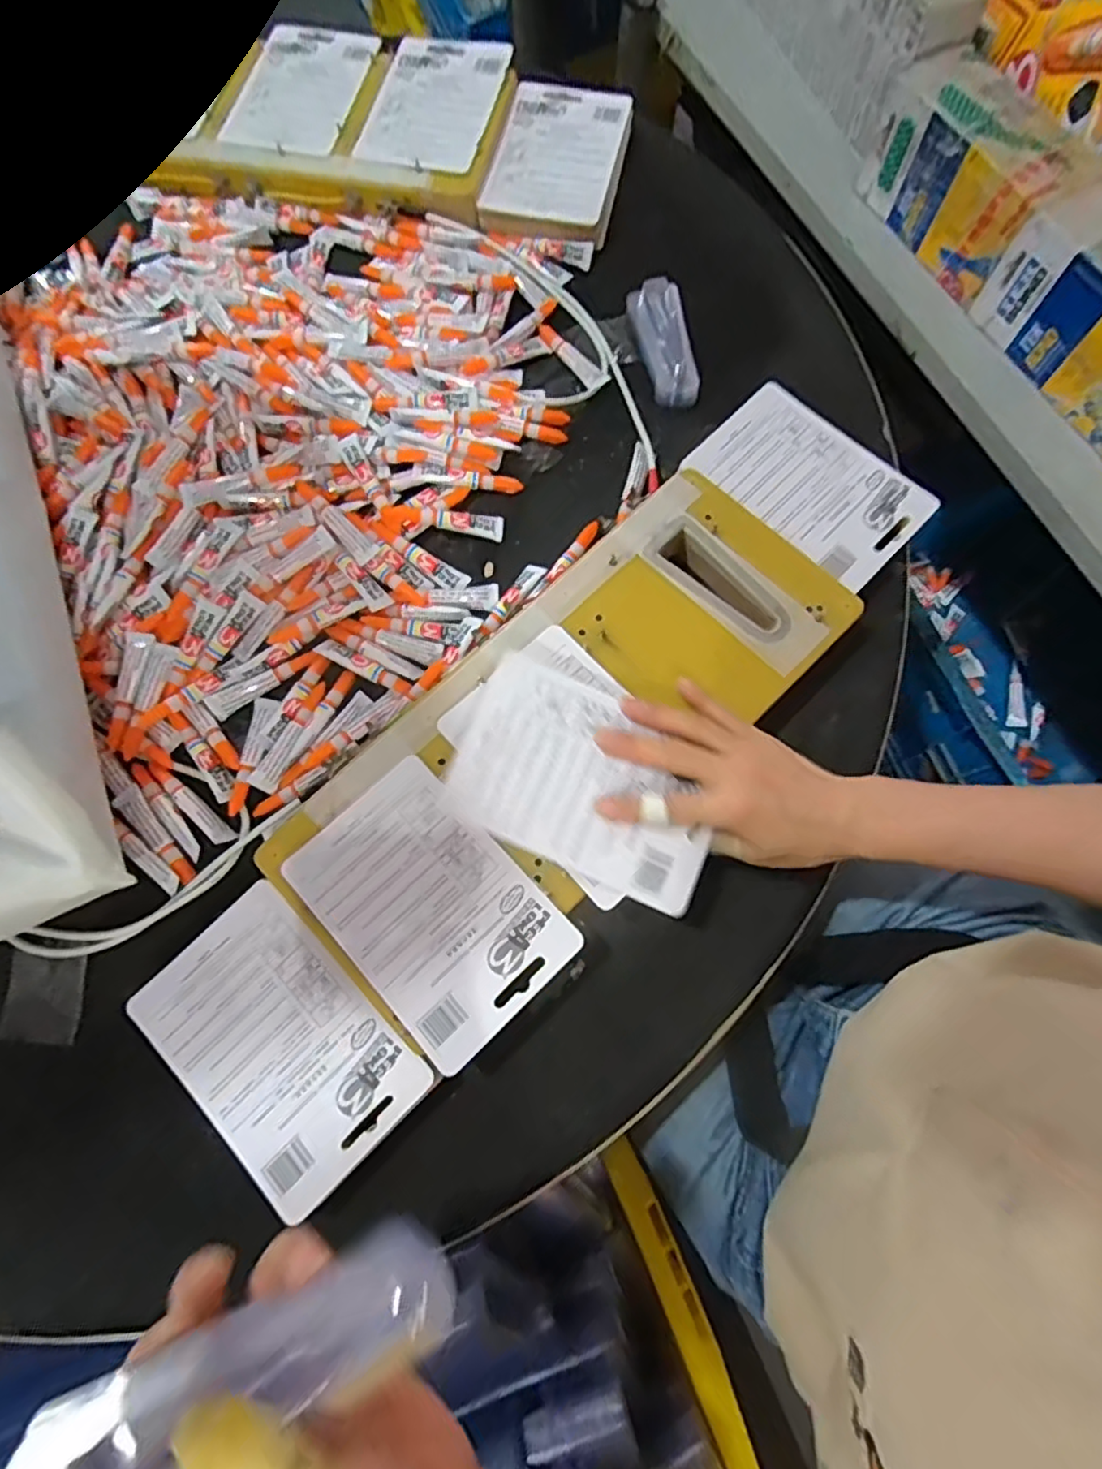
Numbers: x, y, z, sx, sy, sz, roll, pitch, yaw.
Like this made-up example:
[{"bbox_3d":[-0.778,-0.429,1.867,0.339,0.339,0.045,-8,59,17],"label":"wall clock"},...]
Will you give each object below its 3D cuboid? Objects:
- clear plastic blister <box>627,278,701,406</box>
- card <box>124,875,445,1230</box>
[{"bbox_3d":[0.094,-0.321,0.533,0.037,0.021,0.103,-19,92,-4],"label":"clear plastic blister"},{"bbox_3d":[-0.161,0.183,0.393,0.164,0.032,0.108,44,81,11],"label":"card"}]

